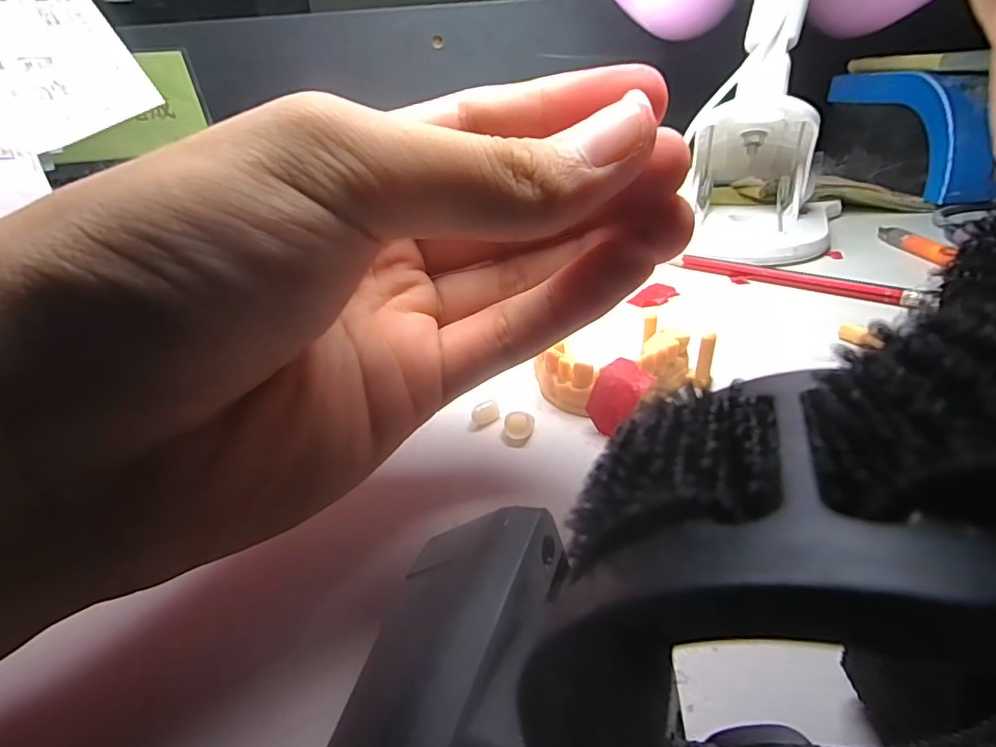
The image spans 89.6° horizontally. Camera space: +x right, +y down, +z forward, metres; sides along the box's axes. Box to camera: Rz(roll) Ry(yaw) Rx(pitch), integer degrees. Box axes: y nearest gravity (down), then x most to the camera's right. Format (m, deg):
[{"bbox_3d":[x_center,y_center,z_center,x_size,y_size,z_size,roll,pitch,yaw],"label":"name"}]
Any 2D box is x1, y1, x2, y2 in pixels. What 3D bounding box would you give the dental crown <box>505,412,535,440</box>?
[{"bbox_3d":[0.007,0.016,0.159,0.009,0.005,0.007,0,30,7],"label":"dental crown"}]

